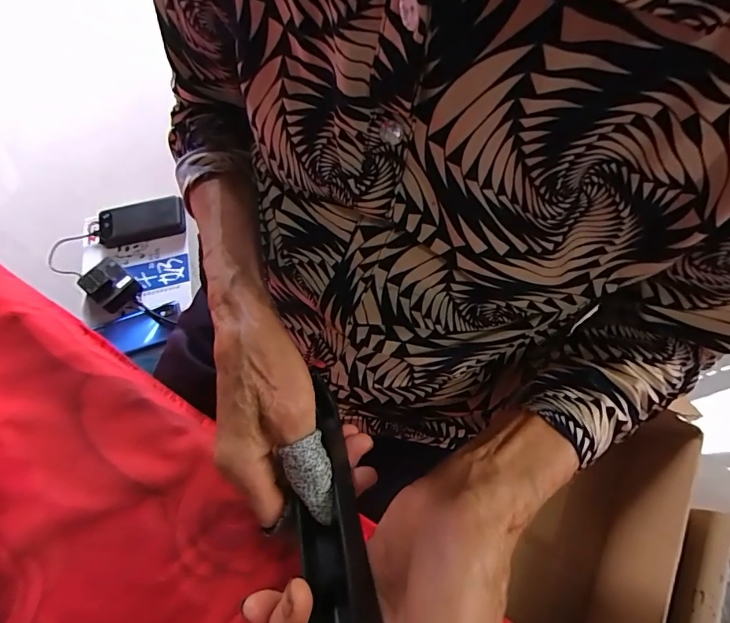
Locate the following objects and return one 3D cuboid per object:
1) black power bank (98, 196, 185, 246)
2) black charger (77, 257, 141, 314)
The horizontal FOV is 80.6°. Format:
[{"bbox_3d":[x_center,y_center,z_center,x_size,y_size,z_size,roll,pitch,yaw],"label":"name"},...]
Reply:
[{"bbox_3d":[-0.414,-0.166,0.801,0.153,0.024,0.074,-9,69,0],"label":"black power bank"},{"bbox_3d":[-0.441,-0.046,0.741,0.085,0.046,0.069,36,75,15],"label":"black charger"}]

